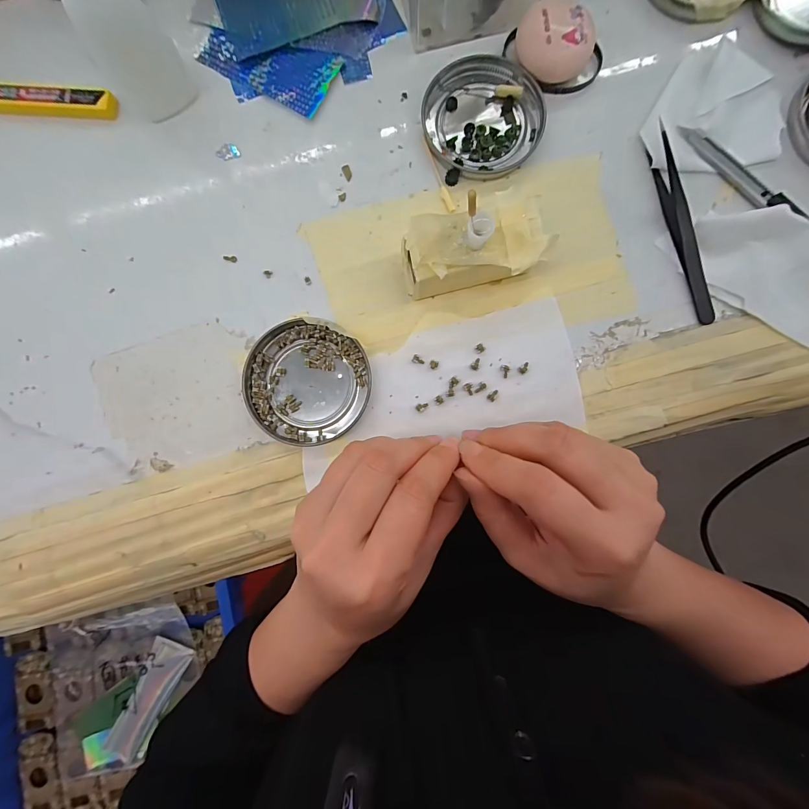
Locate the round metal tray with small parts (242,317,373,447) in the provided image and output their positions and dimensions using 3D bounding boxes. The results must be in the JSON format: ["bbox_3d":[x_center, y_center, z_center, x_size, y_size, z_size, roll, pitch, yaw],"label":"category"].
[{"bbox_3d":[-0.062,-0.015,0.234,0.078,0.009,0.077,0,87,1],"label":"round metal tray with small parts"}]

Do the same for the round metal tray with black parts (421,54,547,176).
[{"bbox_3d":[0.052,-0.193,0.242,0.074,0.008,0.079,0,87,1],"label":"round metal tray with black parts"}]

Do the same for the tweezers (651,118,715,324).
[{"bbox_3d":[0.180,-0.113,0.232,0.010,0.013,0.123,-17,87,0],"label":"tweezers"}]

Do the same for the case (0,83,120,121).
[{"bbox_3d":[-0.246,-0.203,0.244,0.101,0.011,0.018,3,87,1],"label":"case"}]

